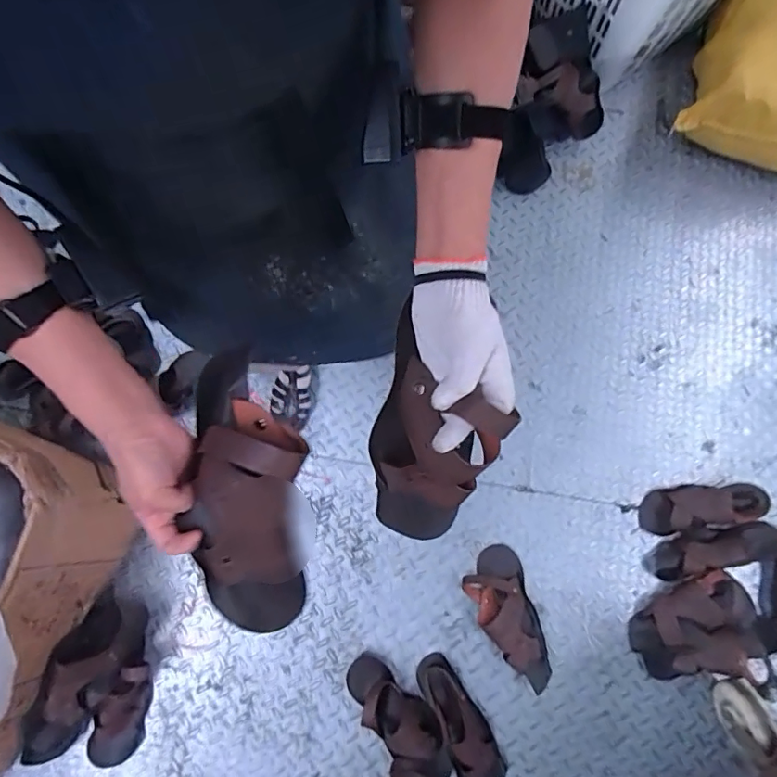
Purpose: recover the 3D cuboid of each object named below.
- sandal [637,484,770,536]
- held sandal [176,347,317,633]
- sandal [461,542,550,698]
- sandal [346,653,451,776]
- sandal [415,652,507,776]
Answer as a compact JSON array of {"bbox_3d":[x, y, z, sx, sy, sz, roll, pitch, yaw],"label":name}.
[{"bbox_3d":[0.691,0.255,1.124,0.277,0.053,0.091,-10,77,-3],"label":"sandal"},{"bbox_3d":[-0.118,0.101,0.446,0.104,0.069,0.249,-4,103,-2],"label":"held sandal"},{"bbox_3d":[0.245,0.482,1.064,0.134,0.057,0.287,-13,77,-4],"label":"sandal"},{"bbox_3d":[0.025,0.661,1.007,0.106,0.083,0.274,-41,81,-10],"label":"sandal"},{"bbox_3d":[0.149,0.676,1.020,0.098,0.058,0.281,-23,78,-6],"label":"sandal"}]

